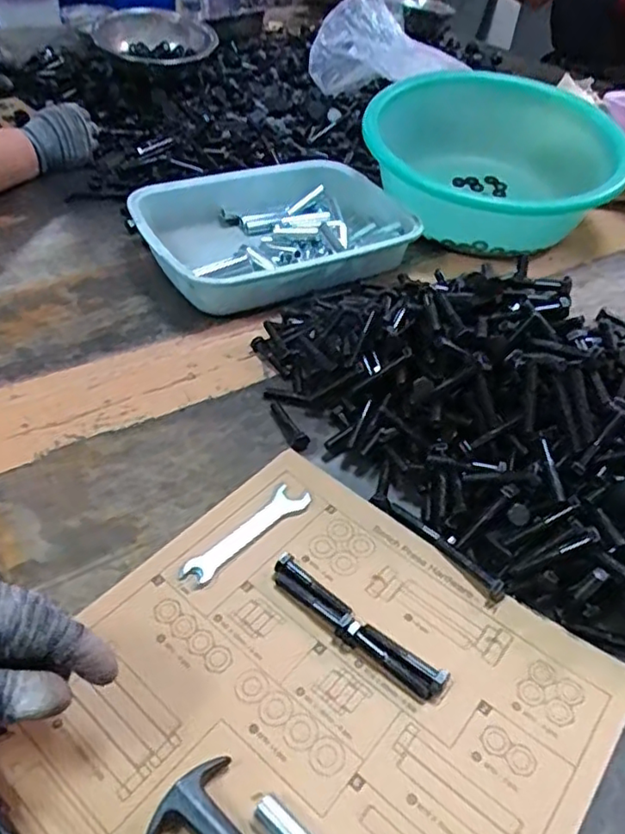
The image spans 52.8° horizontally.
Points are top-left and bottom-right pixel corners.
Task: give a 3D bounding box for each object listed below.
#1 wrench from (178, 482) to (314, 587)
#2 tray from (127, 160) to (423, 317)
[{"bbox_3d":[-0.047,0.084,0.459,0.023,0.004,0.109,33,49,28],"label":"wrench"},{"bbox_3d":[-0.038,-0.222,0.762,0.317,0.079,0.225,-20,48,-24],"label":"tray"}]

